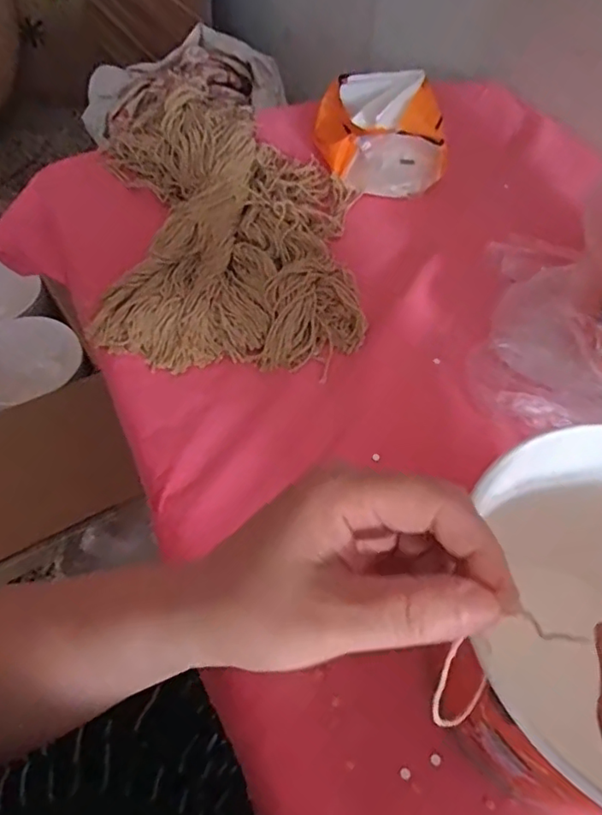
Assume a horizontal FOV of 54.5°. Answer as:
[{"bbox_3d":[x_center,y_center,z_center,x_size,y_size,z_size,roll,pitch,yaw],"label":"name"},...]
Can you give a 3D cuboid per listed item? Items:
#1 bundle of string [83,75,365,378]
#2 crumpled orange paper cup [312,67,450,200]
[{"bbox_3d":[-0.066,-0.180,0.527,0.227,0.047,0.337,-6,56,-6],"label":"bundle of string"},{"bbox_3d":[0.081,-0.290,0.596,0.124,0.073,0.136,1,56,-2],"label":"crumpled orange paper cup"}]

